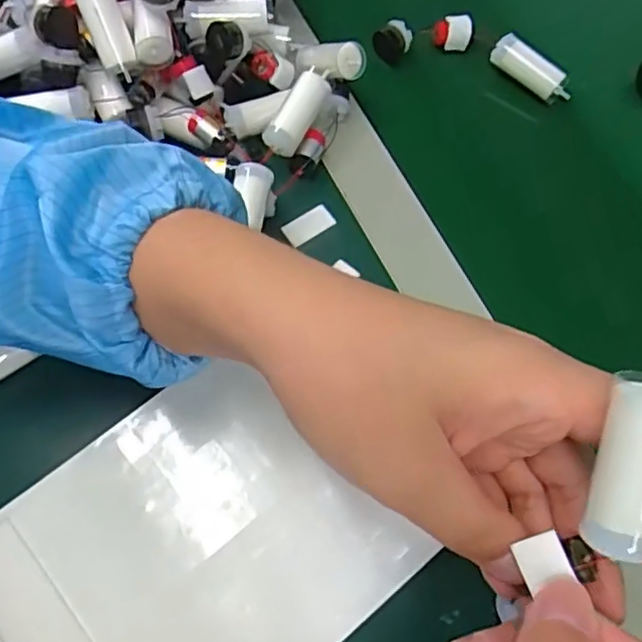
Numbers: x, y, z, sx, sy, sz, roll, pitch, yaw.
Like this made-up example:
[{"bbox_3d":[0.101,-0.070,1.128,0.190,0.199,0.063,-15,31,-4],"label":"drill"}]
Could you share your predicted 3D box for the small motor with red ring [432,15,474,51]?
[{"bbox_3d":[0.089,-0.194,0.441,0.027,0.019,0.014,-4,70,-4],"label":"small motor with red ring"}]

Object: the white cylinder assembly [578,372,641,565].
[{"bbox_3d":[0.089,0.040,0.182,0.019,0.014,0.050,12,94,2],"label":"white cylinder assembly"}]

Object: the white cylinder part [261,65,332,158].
[{"bbox_3d":[-0.012,-0.123,0.381,0.021,0.023,0.057,26,70,7],"label":"white cylinder part"}]

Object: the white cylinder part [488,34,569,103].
[{"bbox_3d":[0.140,-0.165,0.433,0.058,0.022,0.015,34,71,-5],"label":"white cylinder part"}]

